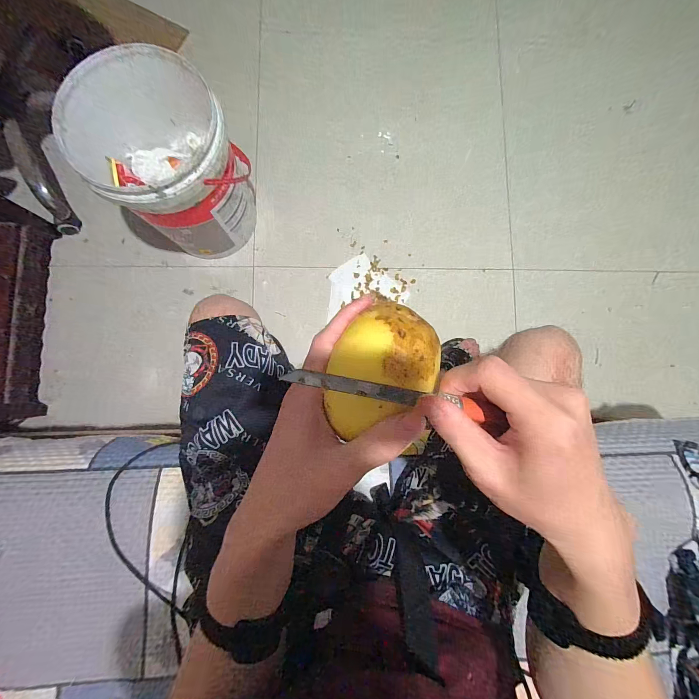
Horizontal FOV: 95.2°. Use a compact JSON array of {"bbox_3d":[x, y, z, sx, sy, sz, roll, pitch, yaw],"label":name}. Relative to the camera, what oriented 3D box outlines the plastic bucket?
[{"bbox_3d":[-0.411,-0.435,0.778,0.297,0.355,0.325,0,85,-3],"label":"plastic bucket"}]

